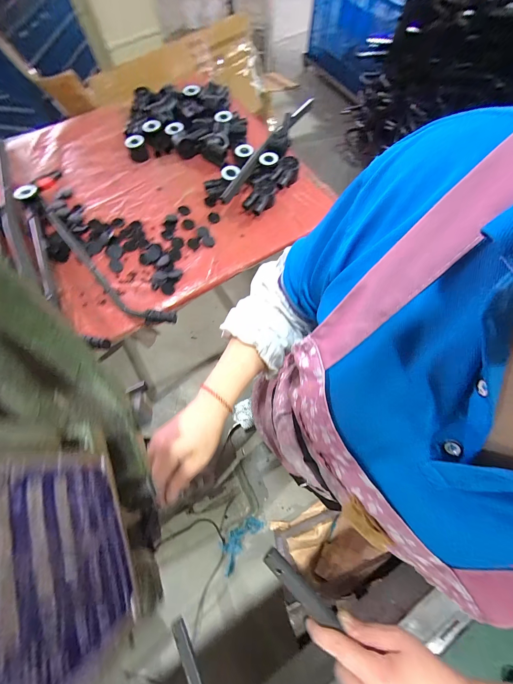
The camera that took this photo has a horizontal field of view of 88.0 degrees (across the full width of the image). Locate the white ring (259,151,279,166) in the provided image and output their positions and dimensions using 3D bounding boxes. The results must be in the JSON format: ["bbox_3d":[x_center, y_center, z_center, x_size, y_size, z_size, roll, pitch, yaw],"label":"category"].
[{"bbox_3d":[0.035,-0.520,0.750,0.052,0.012,0.052,0,68,1],"label":"white ring"}]

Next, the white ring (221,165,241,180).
[{"bbox_3d":[-0.071,-0.463,0.724,0.056,0.009,0.039,-10,91,16],"label":"white ring"}]

